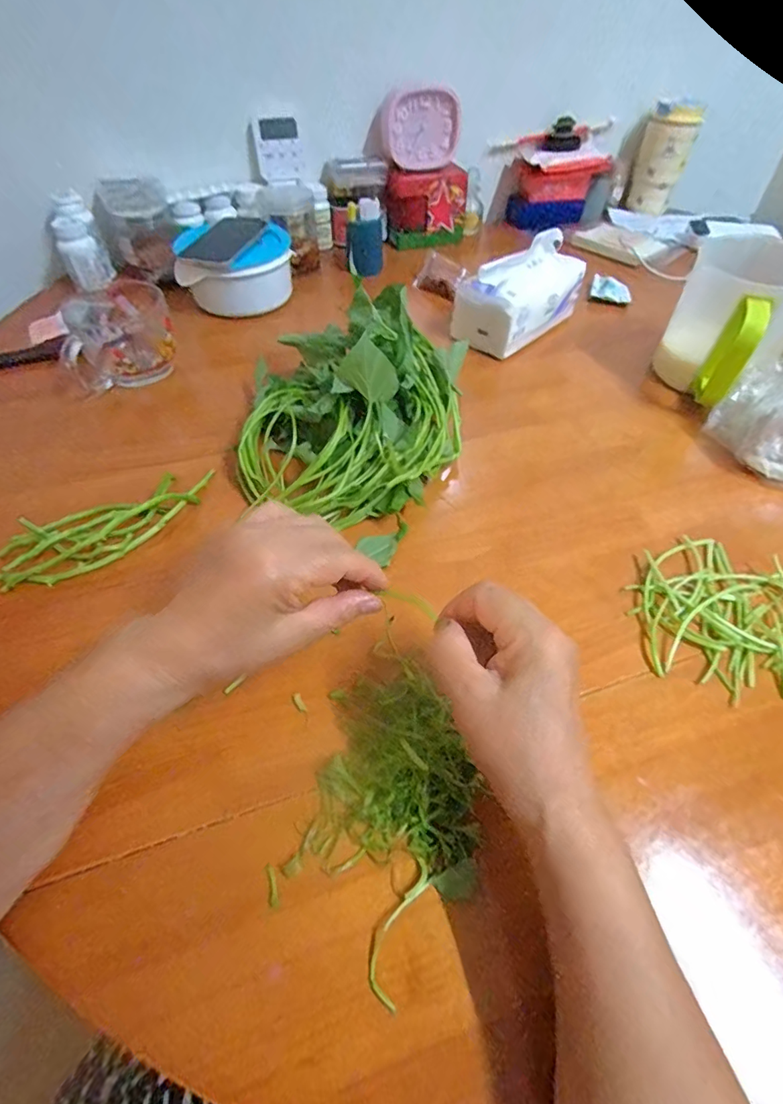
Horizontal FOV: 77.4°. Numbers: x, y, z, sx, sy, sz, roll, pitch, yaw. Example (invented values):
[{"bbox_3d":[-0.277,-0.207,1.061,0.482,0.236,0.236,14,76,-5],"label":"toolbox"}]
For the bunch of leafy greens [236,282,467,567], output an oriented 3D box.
[{"bbox_3d":[-0.037,-0.138,0.459,0.187,0.120,0.226,14,52,12],"label":"bunch of leafy greens"}]

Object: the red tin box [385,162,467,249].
[{"bbox_3d":[0.061,-0.597,0.848,0.130,0.100,0.053,-9,51,-7],"label":"red tin box"}]

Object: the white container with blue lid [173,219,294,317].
[{"bbox_3d":[-0.226,-0.413,0.710,0.152,0.081,0.121,-13,51,-10],"label":"white container with blue lid"}]

